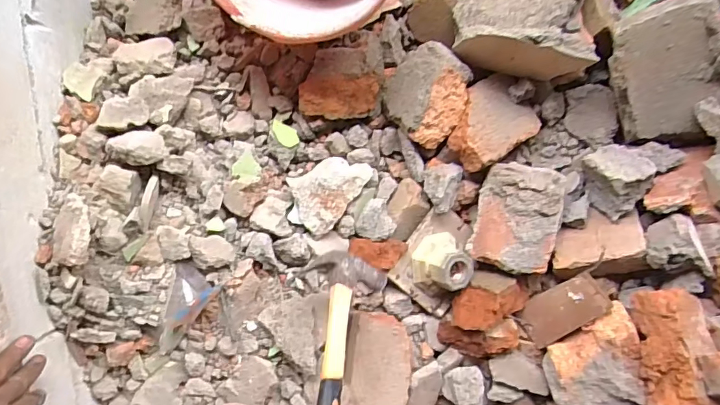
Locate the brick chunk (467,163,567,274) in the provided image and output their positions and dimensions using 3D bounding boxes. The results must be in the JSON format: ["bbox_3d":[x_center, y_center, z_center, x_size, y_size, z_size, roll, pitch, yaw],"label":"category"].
[{"bbox_3d":[0.212,0.020,0.634,0.103,0.033,0.139,14,95,2],"label":"brick chunk"}]

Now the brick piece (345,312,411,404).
[{"bbox_3d":[0.021,0.212,0.631,0.088,0.048,0.130,1,90,-18],"label":"brick piece"}]

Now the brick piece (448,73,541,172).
[{"bbox_3d":[0.177,-0.111,0.642,0.122,0.047,0.100,-33,92,5],"label":"brick piece"}]

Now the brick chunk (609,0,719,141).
[{"bbox_3d":[0.381,-0.152,0.574,0.134,0.033,0.173,-26,112,32],"label":"brick chunk"}]

